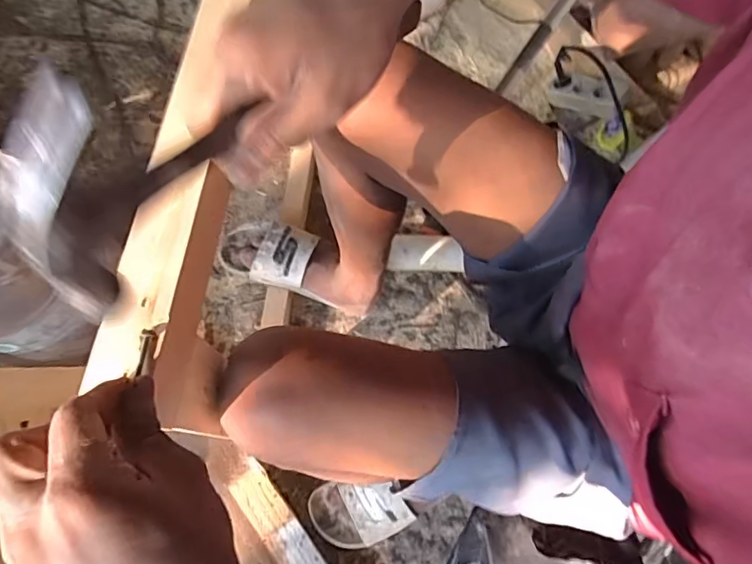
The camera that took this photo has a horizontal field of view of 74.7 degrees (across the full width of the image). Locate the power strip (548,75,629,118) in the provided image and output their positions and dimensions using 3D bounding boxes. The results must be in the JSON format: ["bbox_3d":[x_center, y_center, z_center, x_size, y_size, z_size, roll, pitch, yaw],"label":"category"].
[{"bbox_3d":[0.411,-0.369,0.971,0.163,0.060,0.047,28,70,39],"label":"power strip"}]

